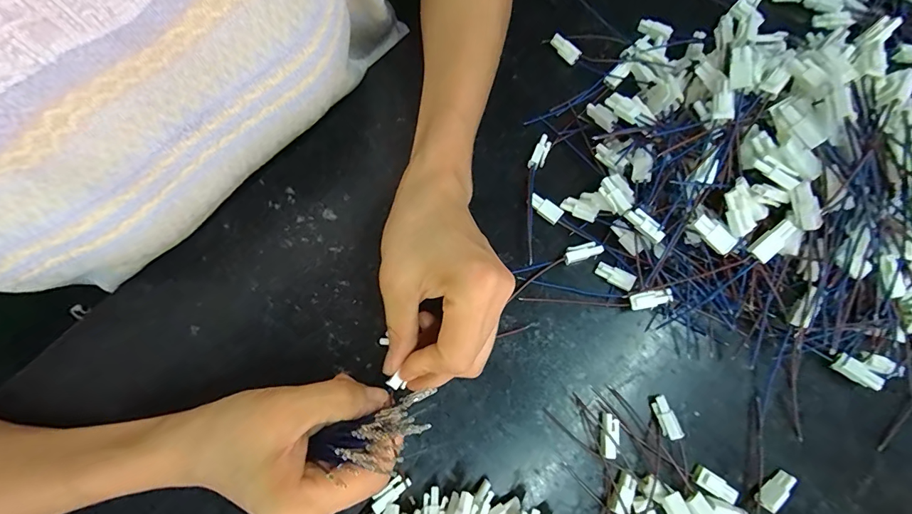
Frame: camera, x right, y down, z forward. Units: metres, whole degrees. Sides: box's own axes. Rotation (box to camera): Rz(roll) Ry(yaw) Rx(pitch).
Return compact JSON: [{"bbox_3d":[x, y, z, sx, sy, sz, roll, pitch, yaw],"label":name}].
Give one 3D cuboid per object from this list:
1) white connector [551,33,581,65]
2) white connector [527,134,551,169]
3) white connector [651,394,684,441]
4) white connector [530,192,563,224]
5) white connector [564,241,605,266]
[{"bbox_3d":[0.084,-0.159,0.331,0.010,0.008,0.027,-34,77,-7],"label":"white connector"},{"bbox_3d":[0.060,-0.074,0.308,0.010,0.006,0.025,25,77,8],"label":"white connector"},{"bbox_3d":[0.128,0.098,0.265,0.010,0.011,0.025,-13,76,-2],"label":"white connector"},{"bbox_3d":[0.061,-0.033,0.297,0.024,0.007,0.011,37,79,10],"label":"white connector"},{"bbox_3d":[0.085,-0.003,0.289,0.025,0.009,0.010,-18,76,-3],"label":"white connector"}]

